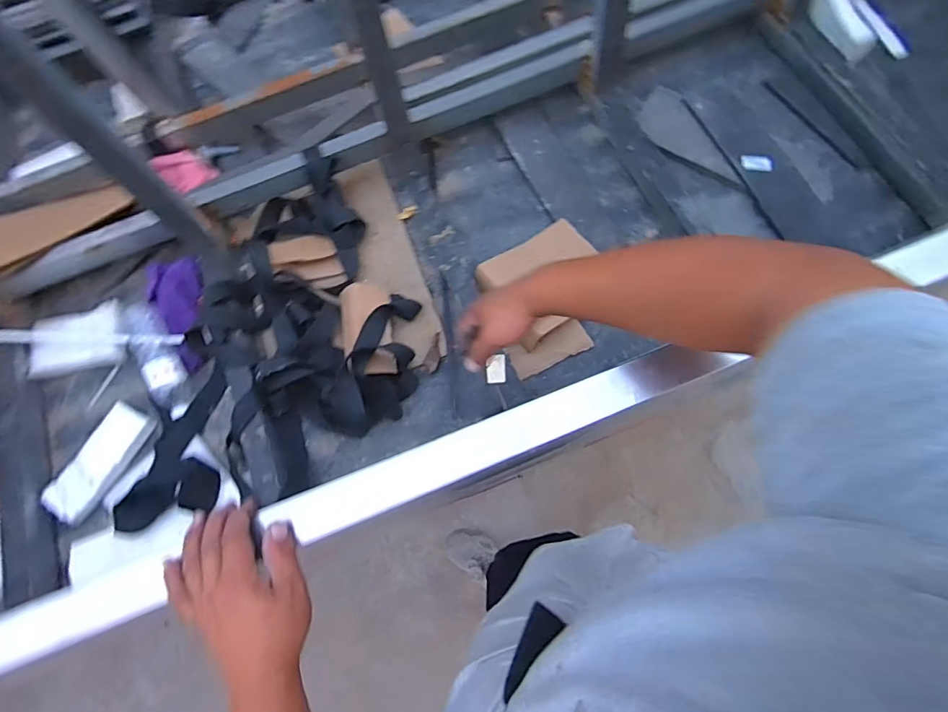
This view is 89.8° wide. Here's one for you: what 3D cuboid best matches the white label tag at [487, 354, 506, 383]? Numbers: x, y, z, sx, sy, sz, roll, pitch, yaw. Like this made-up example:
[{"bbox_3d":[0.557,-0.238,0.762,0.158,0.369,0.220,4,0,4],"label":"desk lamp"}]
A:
[{"bbox_3d":[0.039,0.022,0.820,0.033,0.004,0.052,-6,60,16],"label":"white label tag"}]

